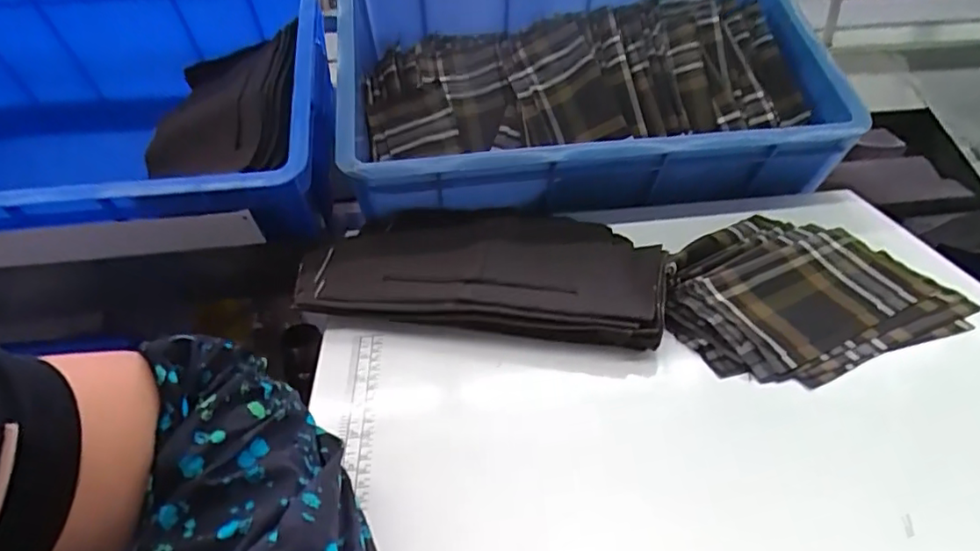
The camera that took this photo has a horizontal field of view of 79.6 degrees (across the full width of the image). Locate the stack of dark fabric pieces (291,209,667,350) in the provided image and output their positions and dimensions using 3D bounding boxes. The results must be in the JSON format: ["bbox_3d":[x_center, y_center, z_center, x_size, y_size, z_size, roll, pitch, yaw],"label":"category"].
[{"bbox_3d":[-0.011,-0.012,0.526,0.312,0.028,0.186,3,34,10],"label":"stack of dark fabric pieces"}]

